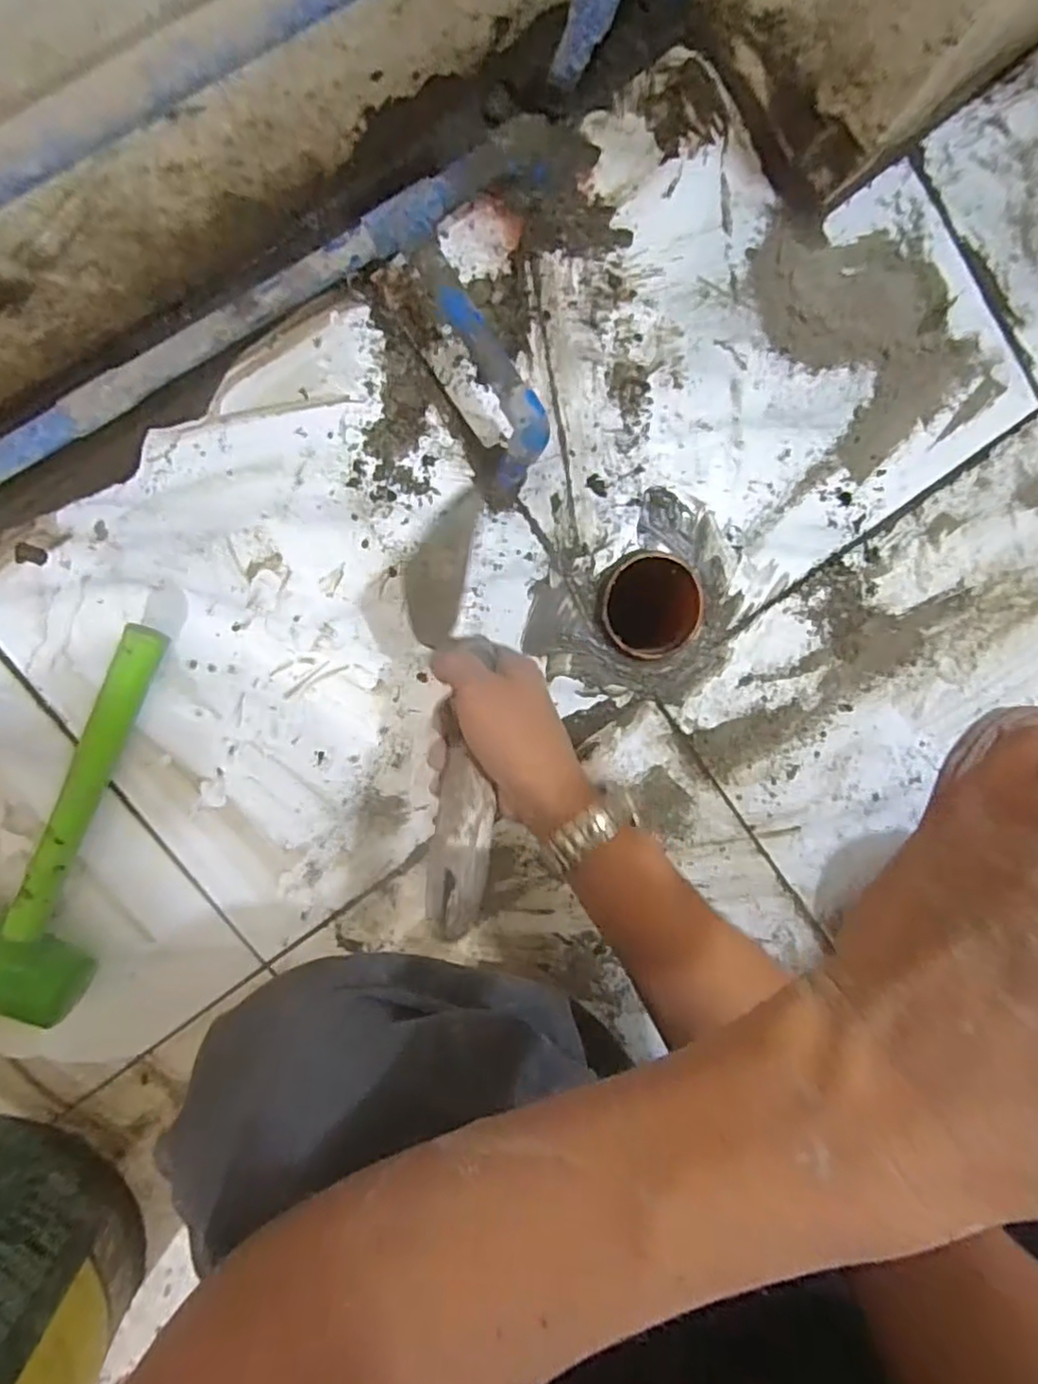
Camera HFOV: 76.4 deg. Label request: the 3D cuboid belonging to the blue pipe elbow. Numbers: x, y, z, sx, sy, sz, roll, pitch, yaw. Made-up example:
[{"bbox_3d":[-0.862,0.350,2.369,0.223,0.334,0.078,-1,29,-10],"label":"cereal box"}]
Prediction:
[{"bbox_3d":[-0.022,-0.233,0.485,0.043,0.077,0.159,-22,98,0],"label":"blue pipe elbow"}]

